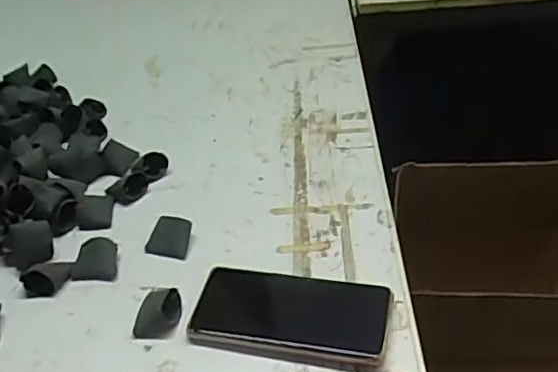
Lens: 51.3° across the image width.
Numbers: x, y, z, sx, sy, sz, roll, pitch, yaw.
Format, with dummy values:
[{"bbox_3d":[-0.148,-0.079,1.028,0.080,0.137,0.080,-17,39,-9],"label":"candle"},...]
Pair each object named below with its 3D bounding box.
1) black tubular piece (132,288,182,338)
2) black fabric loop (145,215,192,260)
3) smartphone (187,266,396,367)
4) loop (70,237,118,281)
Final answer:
[{"bbox_3d":[-0.103,0.104,0.497,0.038,0.020,0.051,0,40,6],"label":"black tubular piece"},{"bbox_3d":[-0.106,0.048,0.561,0.039,0.021,0.034,7,42,15],"label":"black fabric loop"},{"bbox_3d":[0.008,0.104,0.483,0.162,0.015,0.076,7,41,14],"label":"smartphone"},{"bbox_3d":[-0.173,0.068,0.544,0.039,0.025,0.033,-1,40,6],"label":"loop"}]

